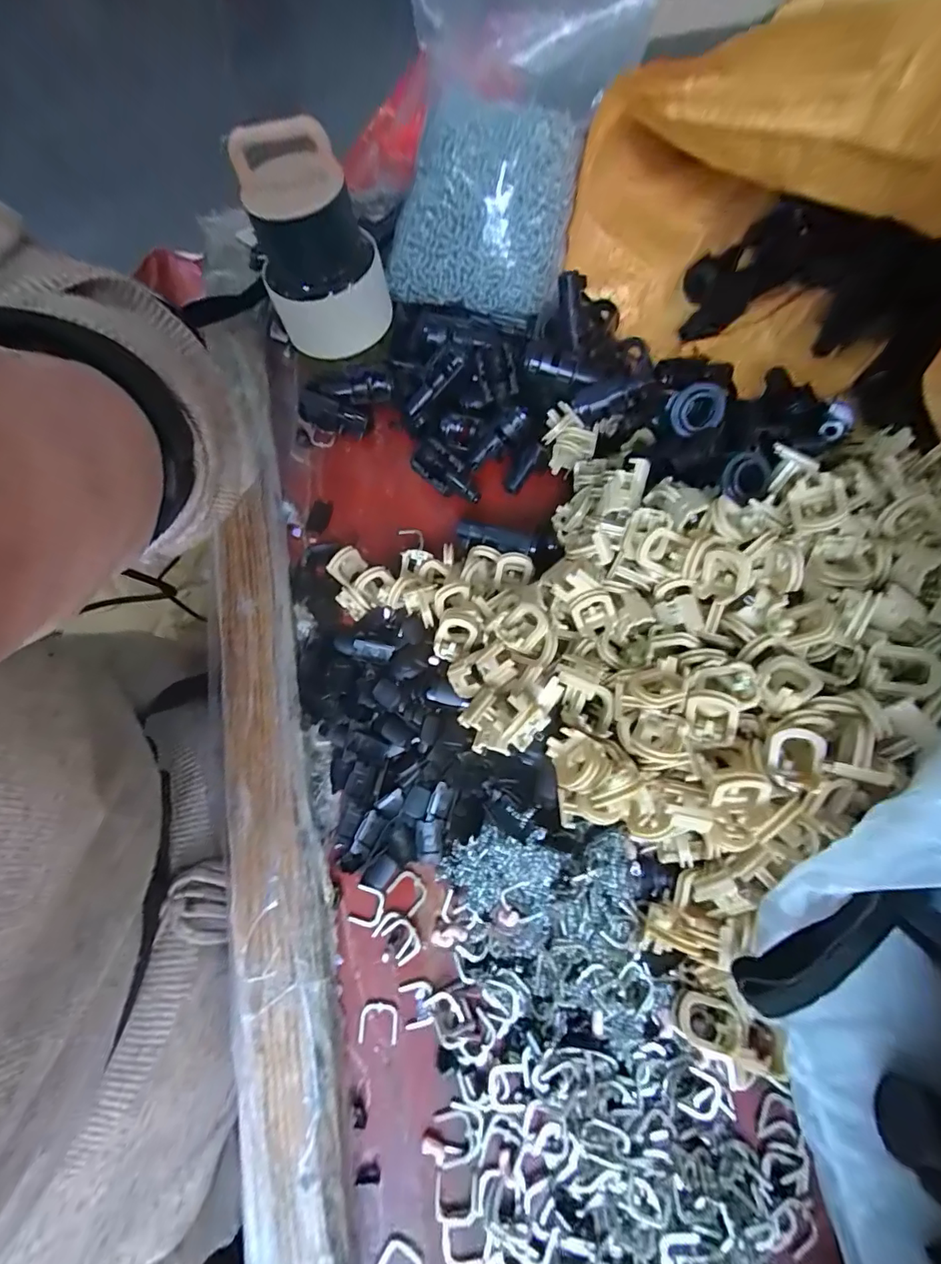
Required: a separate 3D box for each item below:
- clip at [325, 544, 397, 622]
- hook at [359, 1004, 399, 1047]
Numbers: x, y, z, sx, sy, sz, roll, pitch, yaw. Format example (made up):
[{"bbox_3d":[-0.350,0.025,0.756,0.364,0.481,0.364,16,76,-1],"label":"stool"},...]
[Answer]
[{"bbox_3d":[-0.074,-0.033,0.296,0.042,0.024,0.032,37,77,14],"label":"clip"},{"bbox_3d":[-0.046,0.195,0.231,0.019,0.004,0.017,4,72,1],"label":"hook"}]

